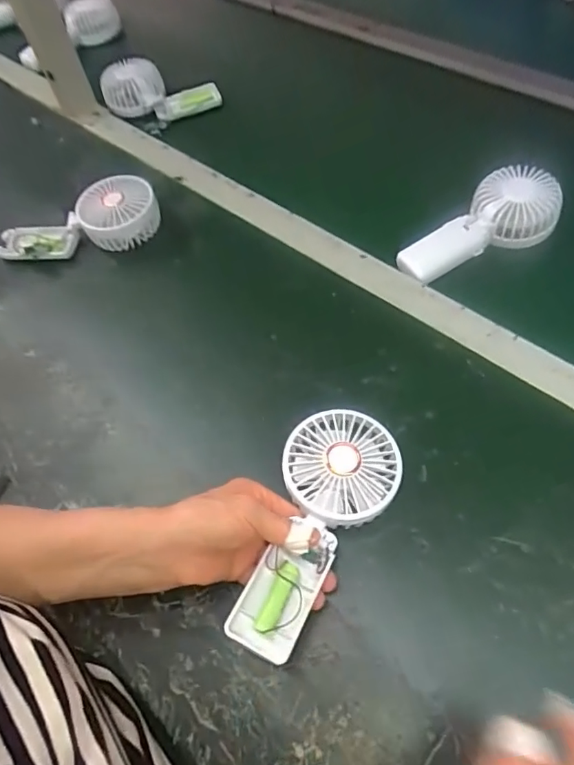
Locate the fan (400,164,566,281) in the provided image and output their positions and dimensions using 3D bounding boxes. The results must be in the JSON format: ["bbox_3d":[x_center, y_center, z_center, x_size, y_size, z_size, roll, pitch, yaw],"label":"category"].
[{"bbox_3d":[0.194,-0.159,0.529,0.174,0.041,0.077,-30,62,-2],"label":"fan"}]

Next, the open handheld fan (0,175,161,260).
[{"bbox_3d":[-0.238,-0.180,0.585,0.196,0.043,0.082,-12,58,12],"label":"open handheld fan"}]

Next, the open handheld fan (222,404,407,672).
[{"bbox_3d":[0.020,0.103,0.366,0.080,0.035,0.178,23,64,14],"label":"open handheld fan"}]

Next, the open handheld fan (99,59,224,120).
[{"bbox_3d":[-0.180,-0.406,0.711,0.178,0.052,0.055,14,61,14],"label":"open handheld fan"}]

